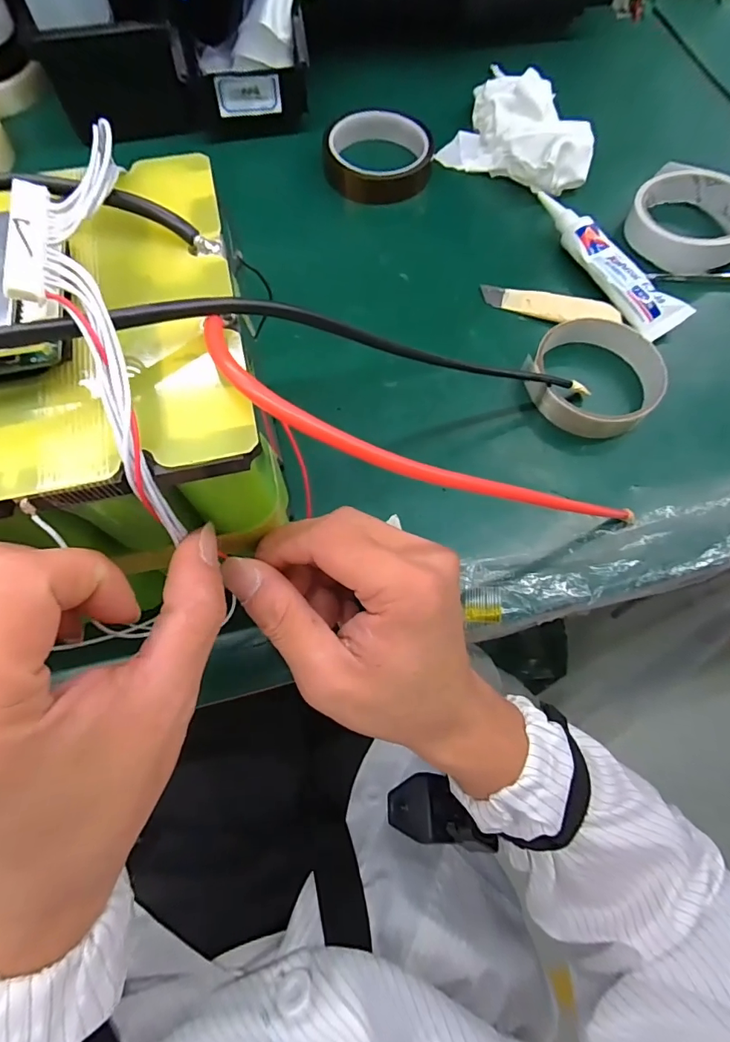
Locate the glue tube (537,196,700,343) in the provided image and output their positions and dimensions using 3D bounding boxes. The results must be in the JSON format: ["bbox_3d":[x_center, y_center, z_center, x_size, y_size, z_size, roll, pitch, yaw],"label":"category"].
[{"bbox_3d":[0.180,-0.194,0.341,0.033,0.017,0.141,-29,73,-12],"label":"glue tube"}]

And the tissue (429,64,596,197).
[{"bbox_3d":[0.129,-0.318,0.381,0.125,0.047,0.073,38,73,11],"label":"tissue"}]

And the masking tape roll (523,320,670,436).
[{"bbox_3d":[0.153,-0.096,0.309,0.080,0.026,0.082,1,70,-2],"label":"masking tape roll"}]

